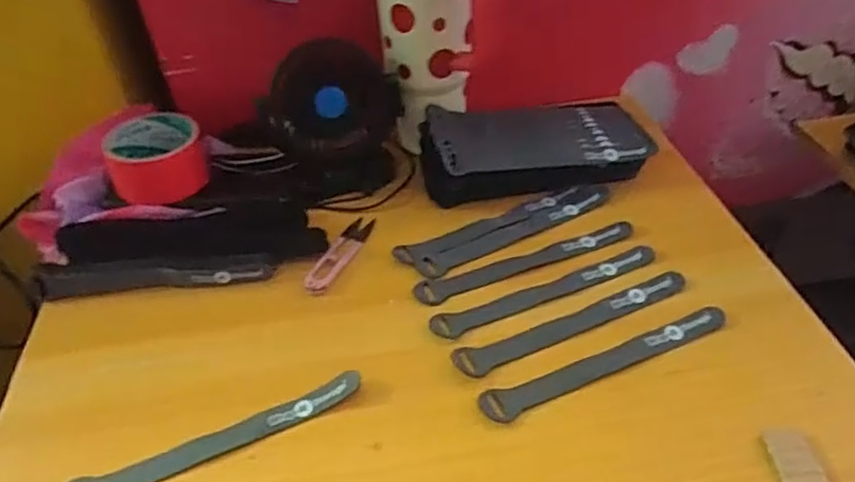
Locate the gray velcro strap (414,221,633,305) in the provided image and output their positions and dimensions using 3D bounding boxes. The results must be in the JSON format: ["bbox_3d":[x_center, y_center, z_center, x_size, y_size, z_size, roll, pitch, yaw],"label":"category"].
[{"bbox_3d":[0.084,0.017,0.530,0.193,0.004,0.025,-16,42,-12],"label":"gray velcro strap"}]

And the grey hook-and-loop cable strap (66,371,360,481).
[{"bbox_3d":[-0.138,0.130,0.422,0.195,0.009,0.023,-20,43,-16],"label":"grey hook-and-loop cable strap"}]

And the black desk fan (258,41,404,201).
[{"bbox_3d":[-0.084,-0.111,0.587,0.122,0.120,0.059,-12,42,-8],"label":"black desk fan"}]

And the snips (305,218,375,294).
[{"bbox_3d":[-0.073,0.009,0.546,0.024,0.005,0.097,16,46,23],"label":"snips"}]

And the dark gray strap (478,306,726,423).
[{"bbox_3d":[0.127,0.086,0.450,0.193,0.011,0.022,-18,43,-15],"label":"dark gray strap"}]

